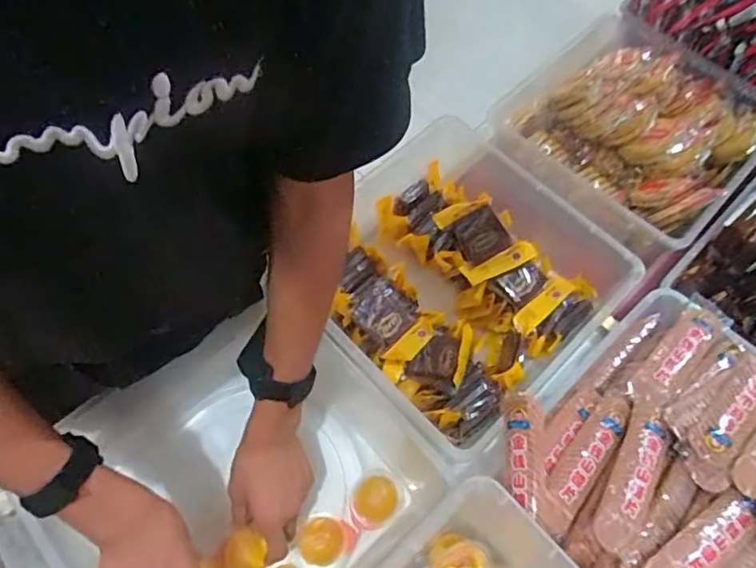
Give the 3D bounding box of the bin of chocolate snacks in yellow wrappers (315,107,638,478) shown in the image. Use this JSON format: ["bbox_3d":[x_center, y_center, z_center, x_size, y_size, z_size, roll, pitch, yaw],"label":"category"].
[{"bbox_3d":[0.084,-0.005,0.641,0.328,0.114,0.276,-39,69,-19],"label":"bin of chocolate snacks in yellow wrappers"}]

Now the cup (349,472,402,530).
[{"bbox_3d":[-0.004,0.232,0.598,0.056,0.031,0.049,-19,64,-10],"label":"cup"}]

